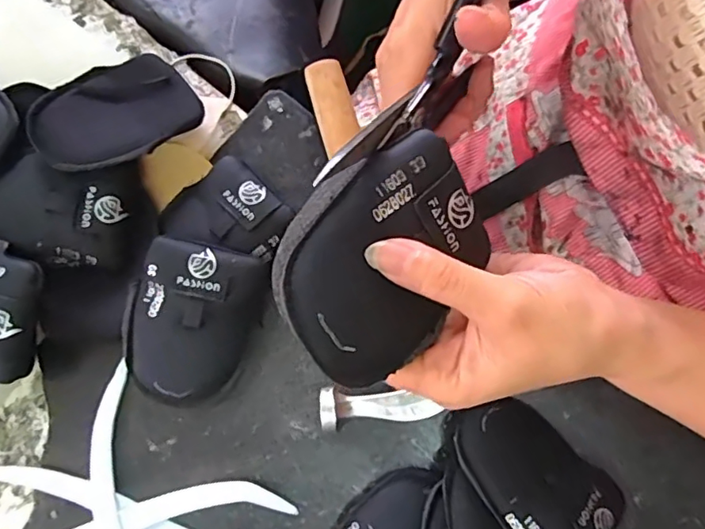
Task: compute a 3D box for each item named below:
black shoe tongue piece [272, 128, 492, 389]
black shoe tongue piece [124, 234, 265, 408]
[{"bbox_3d":[0.013,-0.001,0.220,0.092,0.017,0.076,-35,98,-21],"label":"black shoe tongue piece"},{"bbox_3d":[-0.098,0.036,0.336,0.072,0.031,0.094,13,78,1],"label":"black shoe tongue piece"}]

